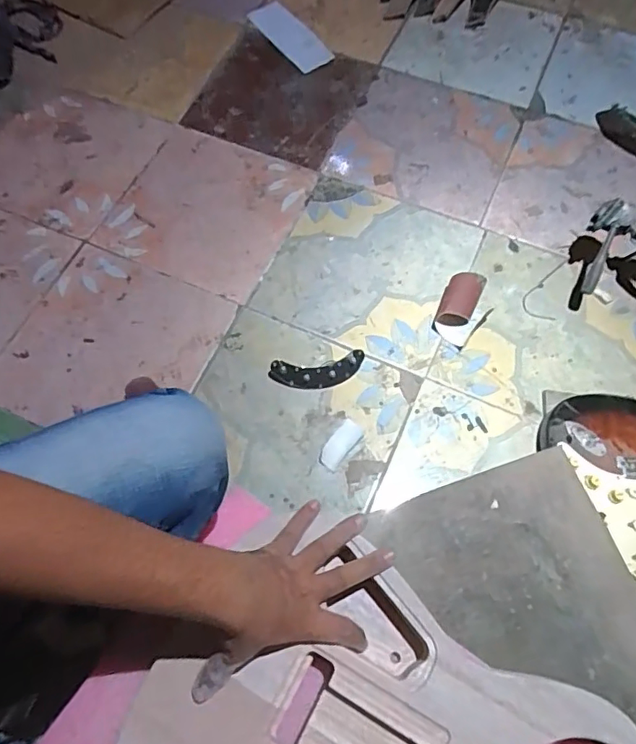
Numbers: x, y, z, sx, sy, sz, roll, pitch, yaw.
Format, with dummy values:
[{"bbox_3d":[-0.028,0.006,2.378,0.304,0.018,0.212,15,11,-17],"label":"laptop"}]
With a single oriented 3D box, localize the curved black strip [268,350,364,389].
[{"bbox_3d":[-0.001,0.001,1.043,0.187,0.038,0.060,-6,67,-2],"label":"curved black strip"}]

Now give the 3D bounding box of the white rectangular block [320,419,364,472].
[{"bbox_3d":[0.043,0.137,1.002,0.044,0.007,0.100,37,72,15],"label":"white rectangular block"}]

